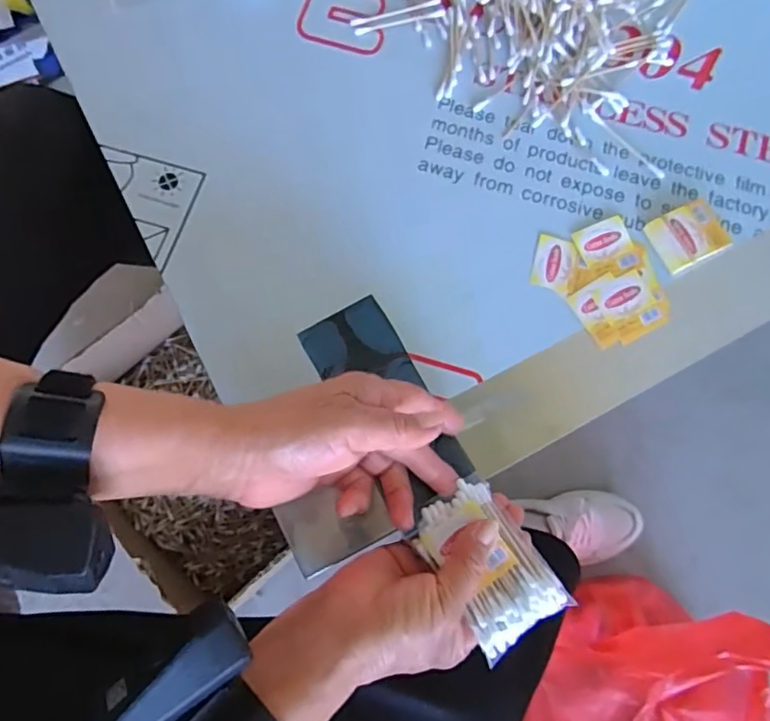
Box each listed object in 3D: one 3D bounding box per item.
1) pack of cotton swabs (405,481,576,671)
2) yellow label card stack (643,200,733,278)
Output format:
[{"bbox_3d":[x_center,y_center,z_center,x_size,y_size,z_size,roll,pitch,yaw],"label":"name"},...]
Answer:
[{"bbox_3d":[0.060,0.120,0.343,0.058,0.015,0.090,-32,79,-7],"label":"pack of cotton swabs"},{"bbox_3d":[0.217,-0.088,0.418,0.047,0.010,0.042,-27,79,-6],"label":"yellow label card stack"}]

